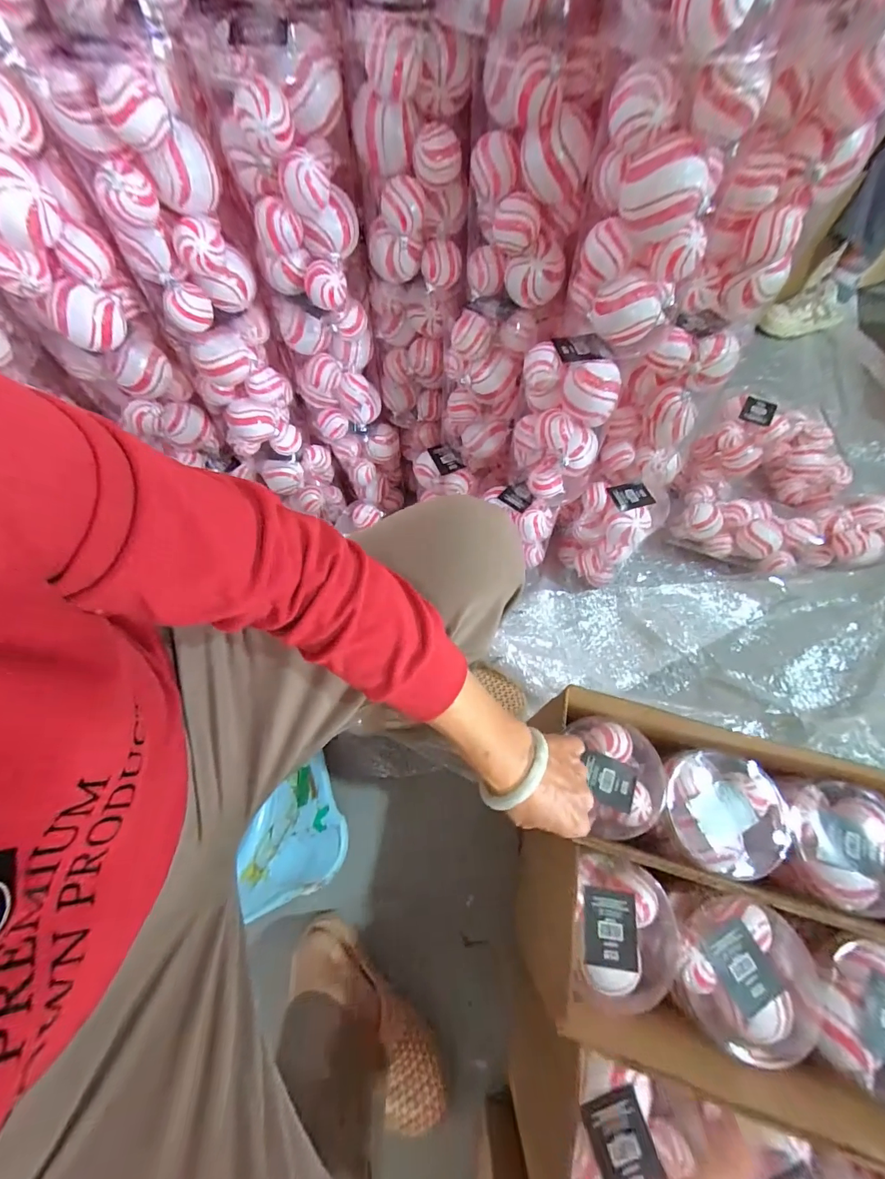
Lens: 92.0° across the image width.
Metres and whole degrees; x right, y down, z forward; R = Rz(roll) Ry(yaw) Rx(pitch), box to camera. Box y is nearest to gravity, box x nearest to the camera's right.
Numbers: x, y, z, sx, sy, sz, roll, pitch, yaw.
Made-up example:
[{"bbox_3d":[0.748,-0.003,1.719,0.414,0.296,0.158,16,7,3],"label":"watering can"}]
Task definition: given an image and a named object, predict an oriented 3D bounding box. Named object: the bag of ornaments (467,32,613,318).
[{"bbox_3d":[0.088,-0.423,0.450,0.117,0.201,0.103,5,63,3],"label":"bag of ornaments"}]

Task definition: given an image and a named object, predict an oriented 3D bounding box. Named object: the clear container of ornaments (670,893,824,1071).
[{"bbox_3d":[0.300,0.385,0.429,0.130,0.074,0.125,33,67,16],"label":"clear container of ornaments"}]

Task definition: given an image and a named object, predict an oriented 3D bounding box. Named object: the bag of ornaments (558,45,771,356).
[{"bbox_3d":[0.190,-0.340,0.409,0.122,0.209,0.081,19,64,10],"label":"bag of ornaments"}]

